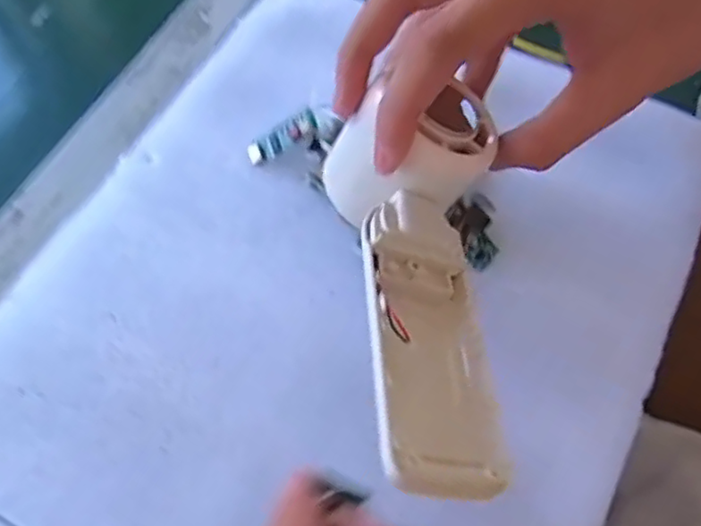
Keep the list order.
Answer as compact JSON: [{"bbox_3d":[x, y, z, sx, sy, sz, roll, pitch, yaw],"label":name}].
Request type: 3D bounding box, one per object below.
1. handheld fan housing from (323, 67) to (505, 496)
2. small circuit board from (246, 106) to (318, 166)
[{"bbox_3d":[0.024,0.001,0.232,0.061,0.038,0.152,-3,61,1],"label":"handheld fan housing"},{"bbox_3d":[-0.034,-0.064,0.331,0.040,0.007,0.017,-28,61,17],"label":"small circuit board"}]

